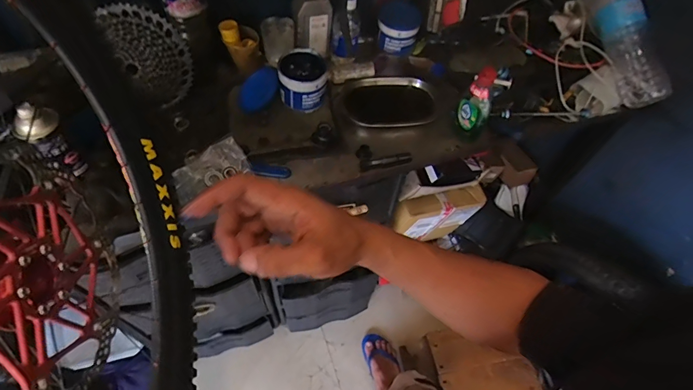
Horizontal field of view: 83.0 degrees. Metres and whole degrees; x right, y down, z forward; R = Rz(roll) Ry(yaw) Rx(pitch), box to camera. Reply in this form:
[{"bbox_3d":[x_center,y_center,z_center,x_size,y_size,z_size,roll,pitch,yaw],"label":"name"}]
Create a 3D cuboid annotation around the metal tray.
[{"bbox_3d":[0.098,-0.204,0.864,0.210,0.042,0.140,3,56,-2],"label":"metal tray"}]

